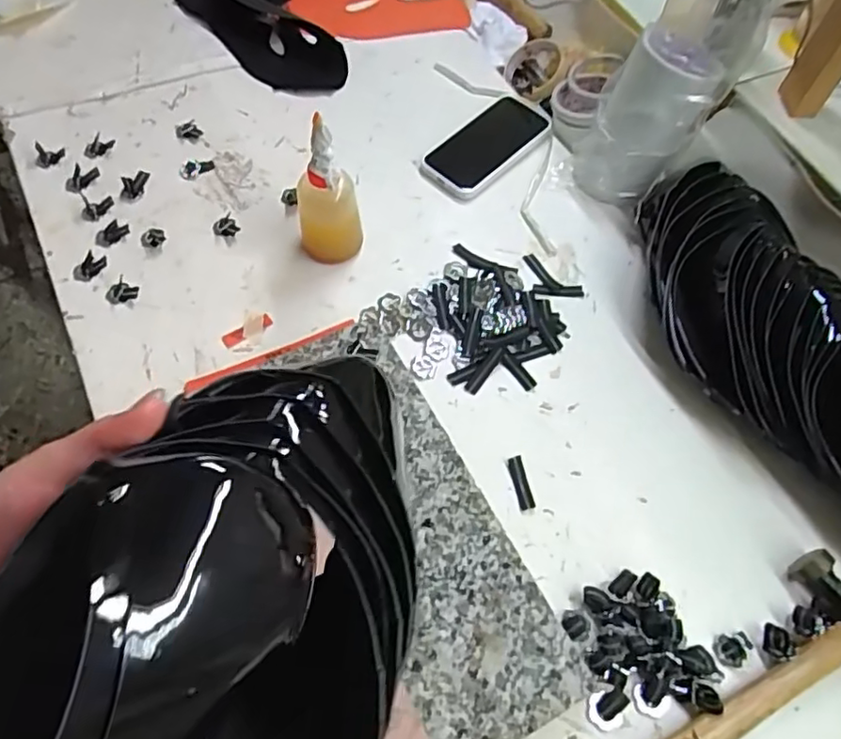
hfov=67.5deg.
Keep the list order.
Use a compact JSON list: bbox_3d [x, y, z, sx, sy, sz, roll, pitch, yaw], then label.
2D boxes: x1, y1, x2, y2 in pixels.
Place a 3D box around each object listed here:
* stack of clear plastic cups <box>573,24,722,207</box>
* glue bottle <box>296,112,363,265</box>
[{"bbox_3d":[0.248,-0.275,0.694,0.116,0.166,0.104,17,62,7],"label":"stack of clear plastic cups"},{"bbox_3d":[-0.093,-0.174,0.629,0.069,0.158,0.055,-8,62,-7],"label":"glue bottle"}]

